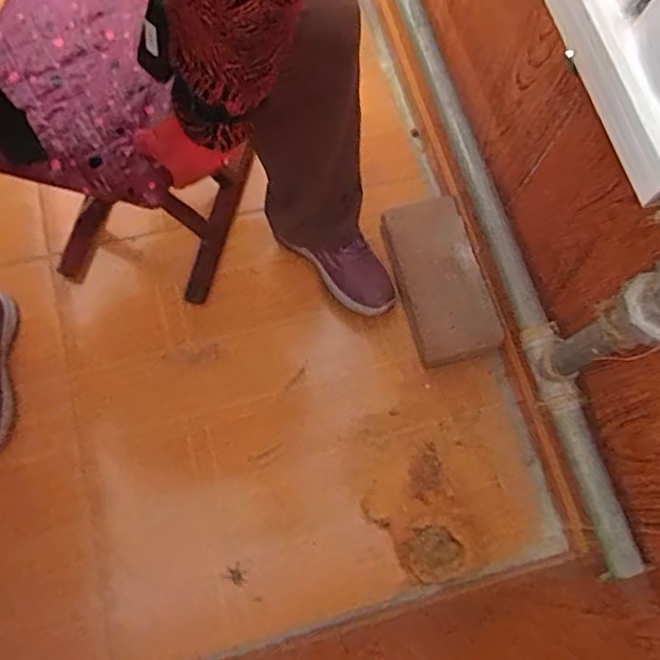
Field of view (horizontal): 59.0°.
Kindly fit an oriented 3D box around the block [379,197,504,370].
[{"bbox_3d":[0.158,-0.073,0.867,0.115,0.058,0.245,-13,74,-6],"label":"block"}]

